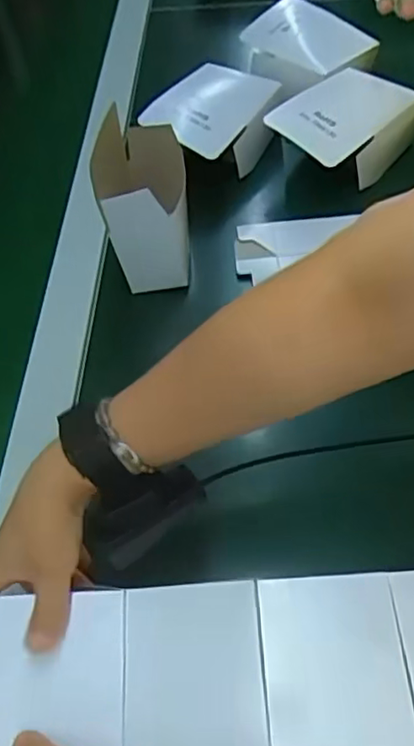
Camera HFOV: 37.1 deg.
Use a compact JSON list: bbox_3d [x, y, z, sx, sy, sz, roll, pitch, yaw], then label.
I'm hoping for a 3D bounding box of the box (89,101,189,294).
[{"bbox_3d":[-0.060,-0.164,0.590,0.081,0.122,0.115,-10,54,-2],"label":"box"}]

